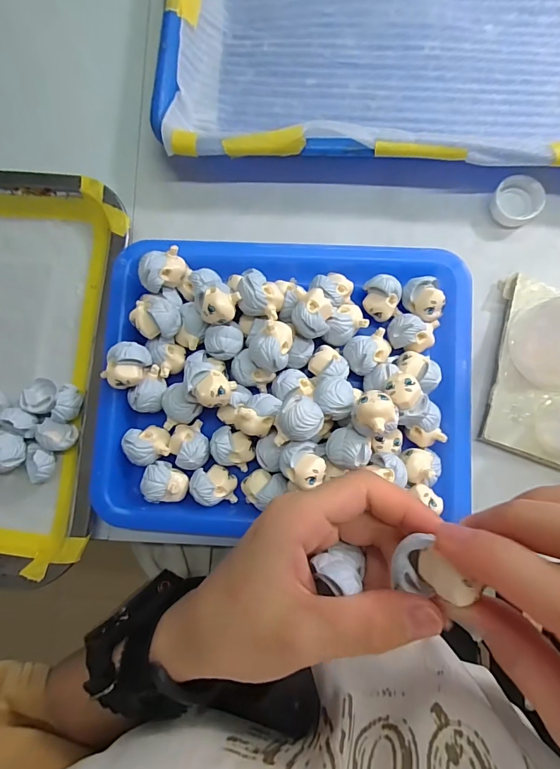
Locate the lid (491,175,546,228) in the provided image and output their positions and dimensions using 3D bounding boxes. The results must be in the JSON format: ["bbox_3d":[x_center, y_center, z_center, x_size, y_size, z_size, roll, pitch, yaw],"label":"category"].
[{"bbox_3d":[0.156,-0.121,0.261,0.030,0.010,0.029,0,85,4],"label":"lid"}]

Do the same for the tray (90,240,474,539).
[{"bbox_3d":[0.001,-0.001,0.238,0.217,0.046,0.178,2,85,4],"label":"tray"}]

